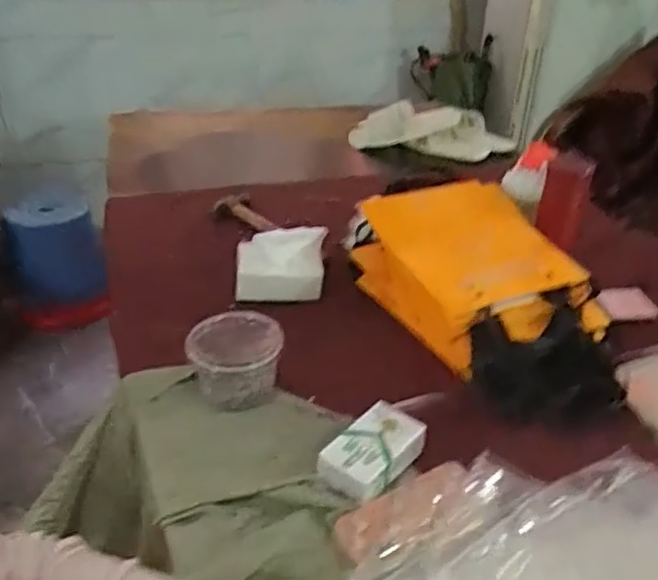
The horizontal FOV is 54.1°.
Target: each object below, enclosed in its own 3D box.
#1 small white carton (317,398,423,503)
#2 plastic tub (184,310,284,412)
[{"bbox_3d":[0.046,0.177,0.704,0.070,0.033,0.114,26,39,32],"label":"small white carton"},{"bbox_3d":[-0.114,0.093,0.803,0.116,0.086,0.119,-7,33,-16],"label":"plastic tub"}]

